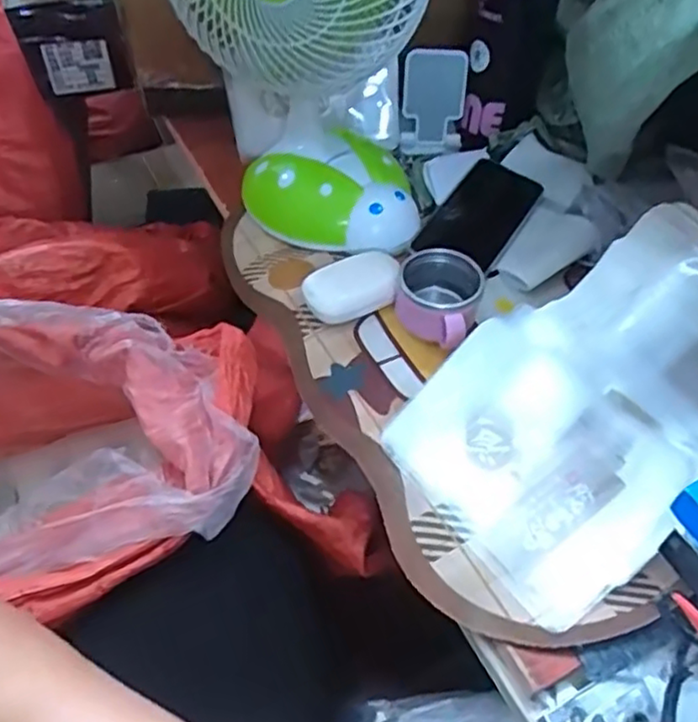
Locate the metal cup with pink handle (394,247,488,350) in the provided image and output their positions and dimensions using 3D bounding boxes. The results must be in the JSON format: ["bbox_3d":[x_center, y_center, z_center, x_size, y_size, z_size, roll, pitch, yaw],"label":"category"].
[{"bbox_3d":[0.071,-0.047,0.553,0.068,0.054,0.077,12,51,8],"label":"metal cup with pink handle"}]

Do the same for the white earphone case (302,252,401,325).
[{"bbox_3d":[0.002,-0.063,0.581,0.081,0.032,0.050,-15,52,-14],"label":"white earphone case"}]

